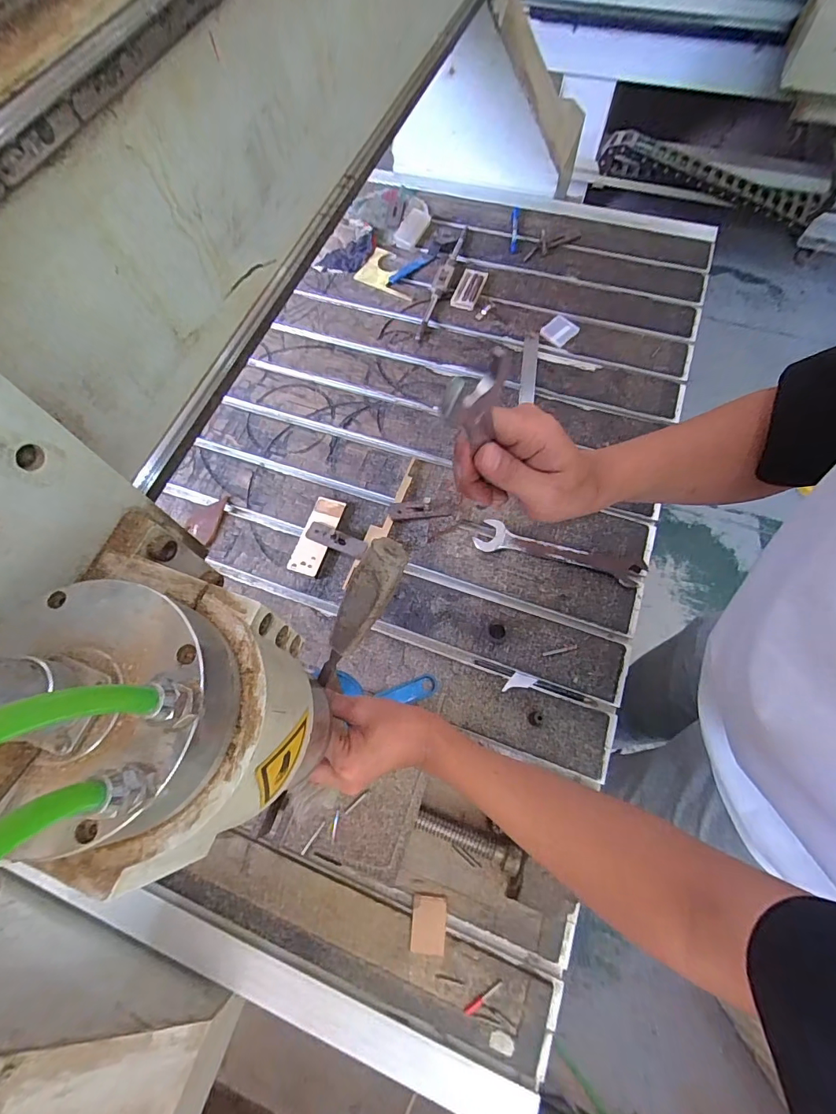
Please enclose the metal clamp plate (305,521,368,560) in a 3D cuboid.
[{"bbox_3d":[-0.127,-0.027,0.698,0.098,0.012,0.030,22,81,13],"label":"metal clamp plate"}]

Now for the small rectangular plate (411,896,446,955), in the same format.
[{"bbox_3d":[0.012,0.425,0.520,0.039,0.004,0.055,2,68,3],"label":"small rectangular plate"}]

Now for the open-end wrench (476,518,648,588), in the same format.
[{"bbox_3d":[0.214,-0.006,0.683,0.247,0.008,0.048,15,69,8],"label":"open-end wrench"}]

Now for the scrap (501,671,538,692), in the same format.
[{"bbox_3d":[0.138,0.172,0.625,0.050,0.010,0.023,-9,67,-18],"label":"scrap"}]

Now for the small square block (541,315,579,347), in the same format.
[{"bbox_3d":[0.271,-0.432,0.858,0.056,0.009,0.058,41,75,16],"label":"small square block"}]

